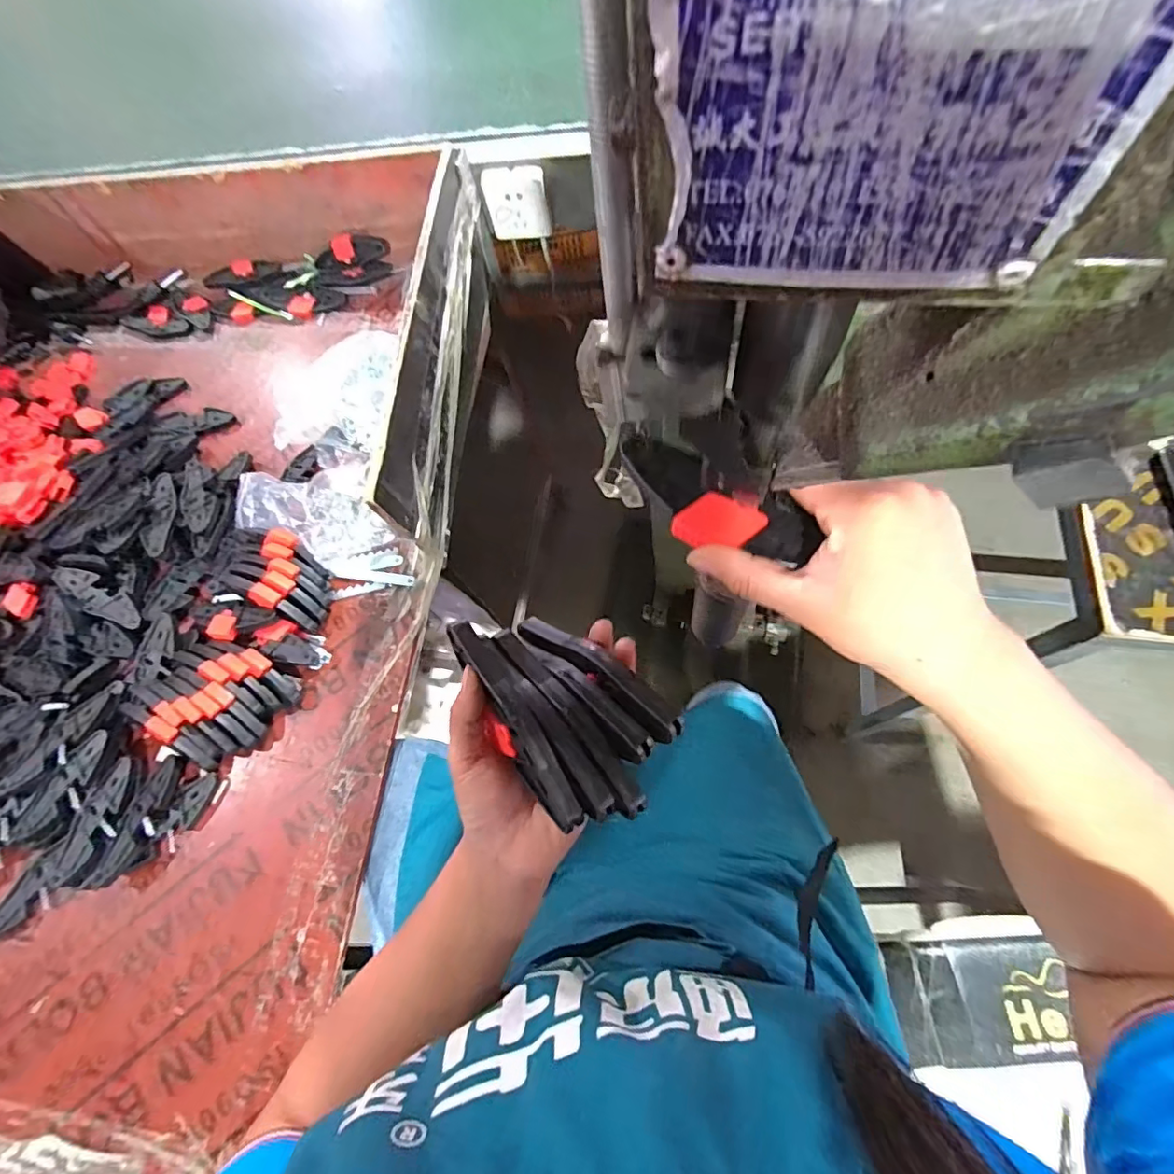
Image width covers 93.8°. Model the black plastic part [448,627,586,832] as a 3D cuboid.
[{"bbox_3d":[-0.040,0.072,0.308,0.021,0.028,0.129,-30,69,-11],"label":"black plastic part"}]

